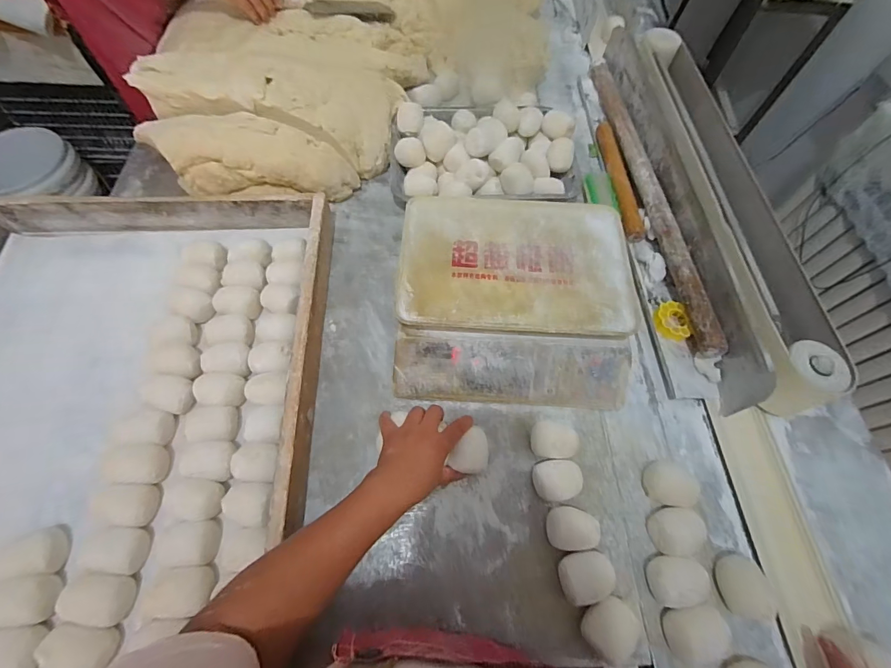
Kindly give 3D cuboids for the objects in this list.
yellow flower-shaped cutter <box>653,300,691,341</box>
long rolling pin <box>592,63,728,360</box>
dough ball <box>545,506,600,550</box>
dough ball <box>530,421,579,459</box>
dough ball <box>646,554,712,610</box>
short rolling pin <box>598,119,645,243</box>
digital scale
[{"bbox_3d":[0.366,-0.022,0.649,0.056,0.034,0.049,33,67,14],"label":"yellow flower-shaped cutter"},{"bbox_3d":[0.384,-0.297,0.767,0.048,0.052,0.746,-1,63,-2],"label":"long rolling pin"},{"bbox_3d":[0.156,0.241,0.500,0.058,0.043,0.047,6,63,1],"label":"dough ball"},{"bbox_3d":[0.148,0.144,0.545,0.060,0.053,0.047,-4,63,-4],"label":"dough ball"},{"bbox_3d":[0.280,0.292,0.474,0.069,0.035,0.053,10,63,3],"label":"dough ball"},{"bbox_3d":[0.340,-0.309,0.790,0.036,0.027,0.315,0,63,-2],"label":"short rolling pin"},{"bbox_3d":[0.100,-0.060,0.621,0.330,0.102,0.314,3,63,0],"label":"digital scale"}]

